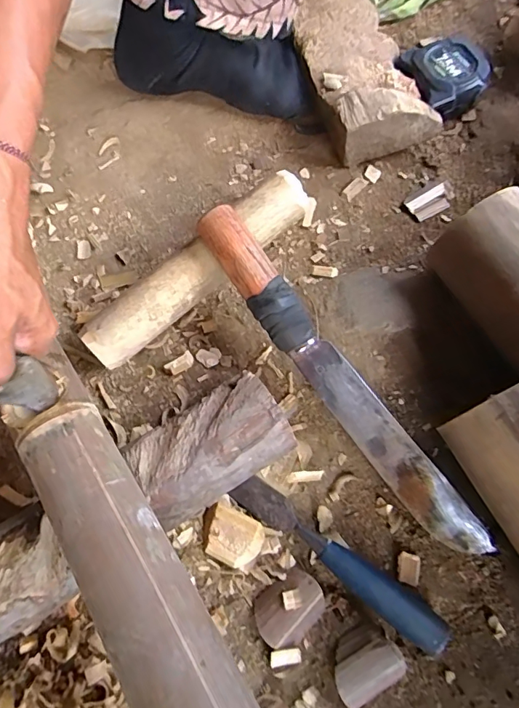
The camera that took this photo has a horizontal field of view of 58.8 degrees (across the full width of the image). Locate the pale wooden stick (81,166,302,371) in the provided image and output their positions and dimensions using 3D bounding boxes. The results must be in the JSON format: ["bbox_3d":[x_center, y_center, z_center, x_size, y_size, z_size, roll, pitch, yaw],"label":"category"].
[{"bbox_3d":[-0.053,-0.079,0.427,0.245,0.052,0.049,-42,73,-13],"label":"pale wooden stick"}]

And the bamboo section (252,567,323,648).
[{"bbox_3d":[0.023,0.191,0.345,0.052,0.010,0.041,-35,72,-11],"label":"bamboo section"}]

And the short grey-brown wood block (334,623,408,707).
[{"bbox_3d":[0.076,0.221,0.328,0.049,0.016,0.040,-25,70,-7],"label":"short grey-brown wood block"}]

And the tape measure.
[{"bbox_3d":[0.198,-0.297,0.498,0.079,0.035,0.089,-20,70,-6],"label":"tape measure"}]

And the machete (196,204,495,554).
[{"bbox_3d":[0.060,0.021,0.375,0.037,0.029,0.335,-37,87,-12],"label":"machete"}]

